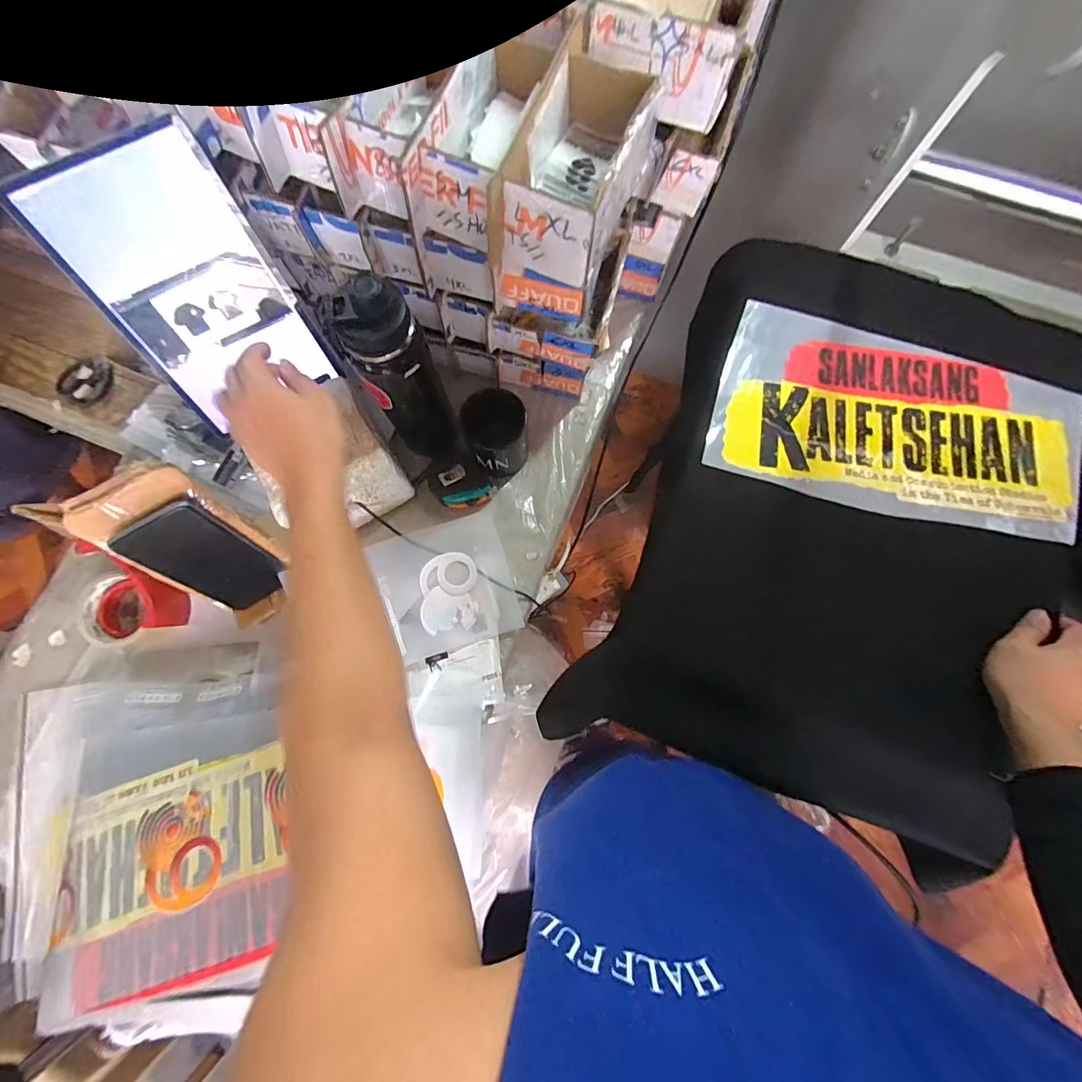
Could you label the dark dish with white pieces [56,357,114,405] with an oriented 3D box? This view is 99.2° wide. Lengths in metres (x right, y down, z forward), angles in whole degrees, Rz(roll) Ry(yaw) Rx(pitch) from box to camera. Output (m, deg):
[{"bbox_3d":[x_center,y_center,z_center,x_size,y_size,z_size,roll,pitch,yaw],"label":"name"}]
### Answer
[{"bbox_3d":[-0.697,-0.248,0.704,0.080,0.017,0.080,0,78,-1],"label":"dark dish with white pieces"}]

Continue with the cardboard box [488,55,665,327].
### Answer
[{"bbox_3d":[0.035,-0.331,0.445,0.099,0.151,0.202,22,78,4],"label":"cardboard box"}]

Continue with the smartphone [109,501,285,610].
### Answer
[{"bbox_3d":[-0.346,0.022,0.491,0.076,0.158,0.011,-33,57,-7],"label":"smartphone"}]

